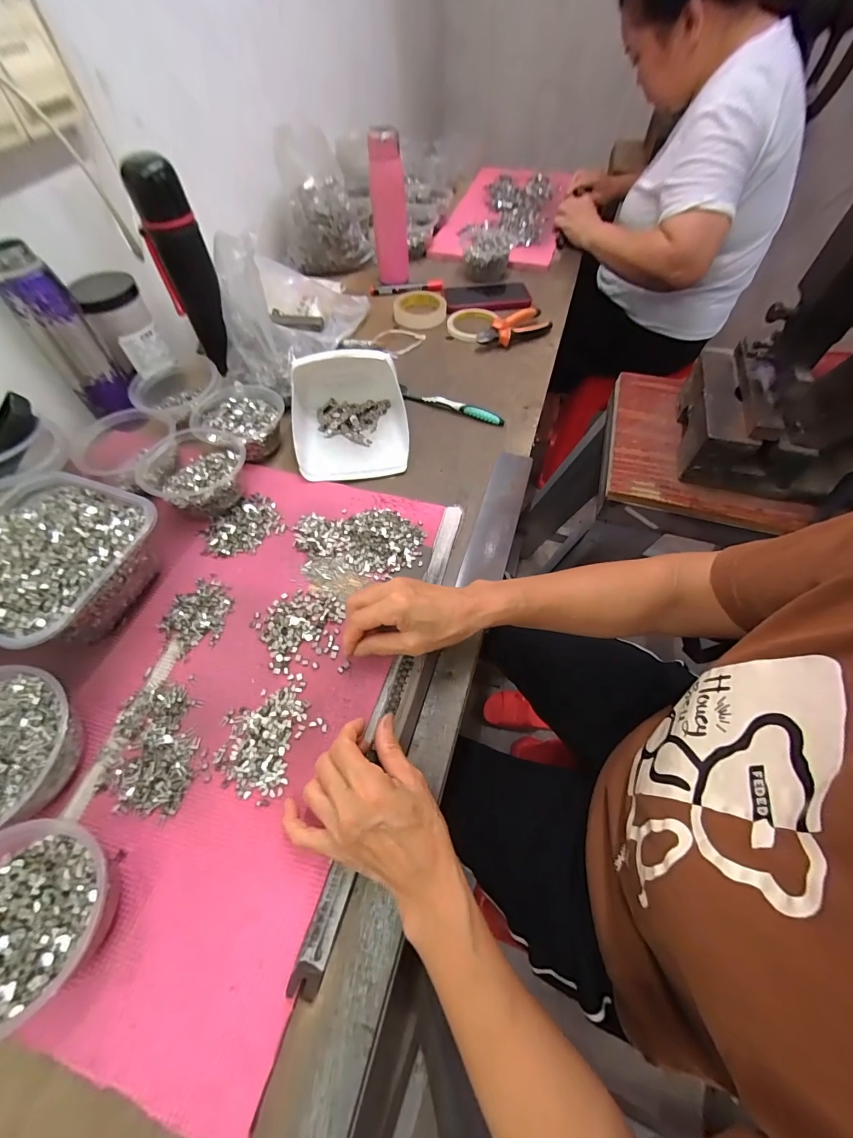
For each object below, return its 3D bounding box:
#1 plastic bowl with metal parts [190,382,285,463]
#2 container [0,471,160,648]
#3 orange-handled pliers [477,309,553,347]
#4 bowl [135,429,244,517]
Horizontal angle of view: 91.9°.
[{"bbox_3d":[-0.254,-0.208,0.569,0.108,0.053,0.114,1,58,-1],"label":"plastic bowl with metal parts"},{"bbox_3d":[-0.383,-0.007,0.424,0.183,0.080,0.170,18,60,10],"label":"container"},{"bbox_3d":[0.154,-0.423,0.724,0.141,0.031,0.055,-27,63,-17],"label":"orange-handled pliers"},{"bbox_3d":[-0.281,-0.117,0.507,0.117,0.058,0.116,1,58,-1],"label":"bowl"}]

